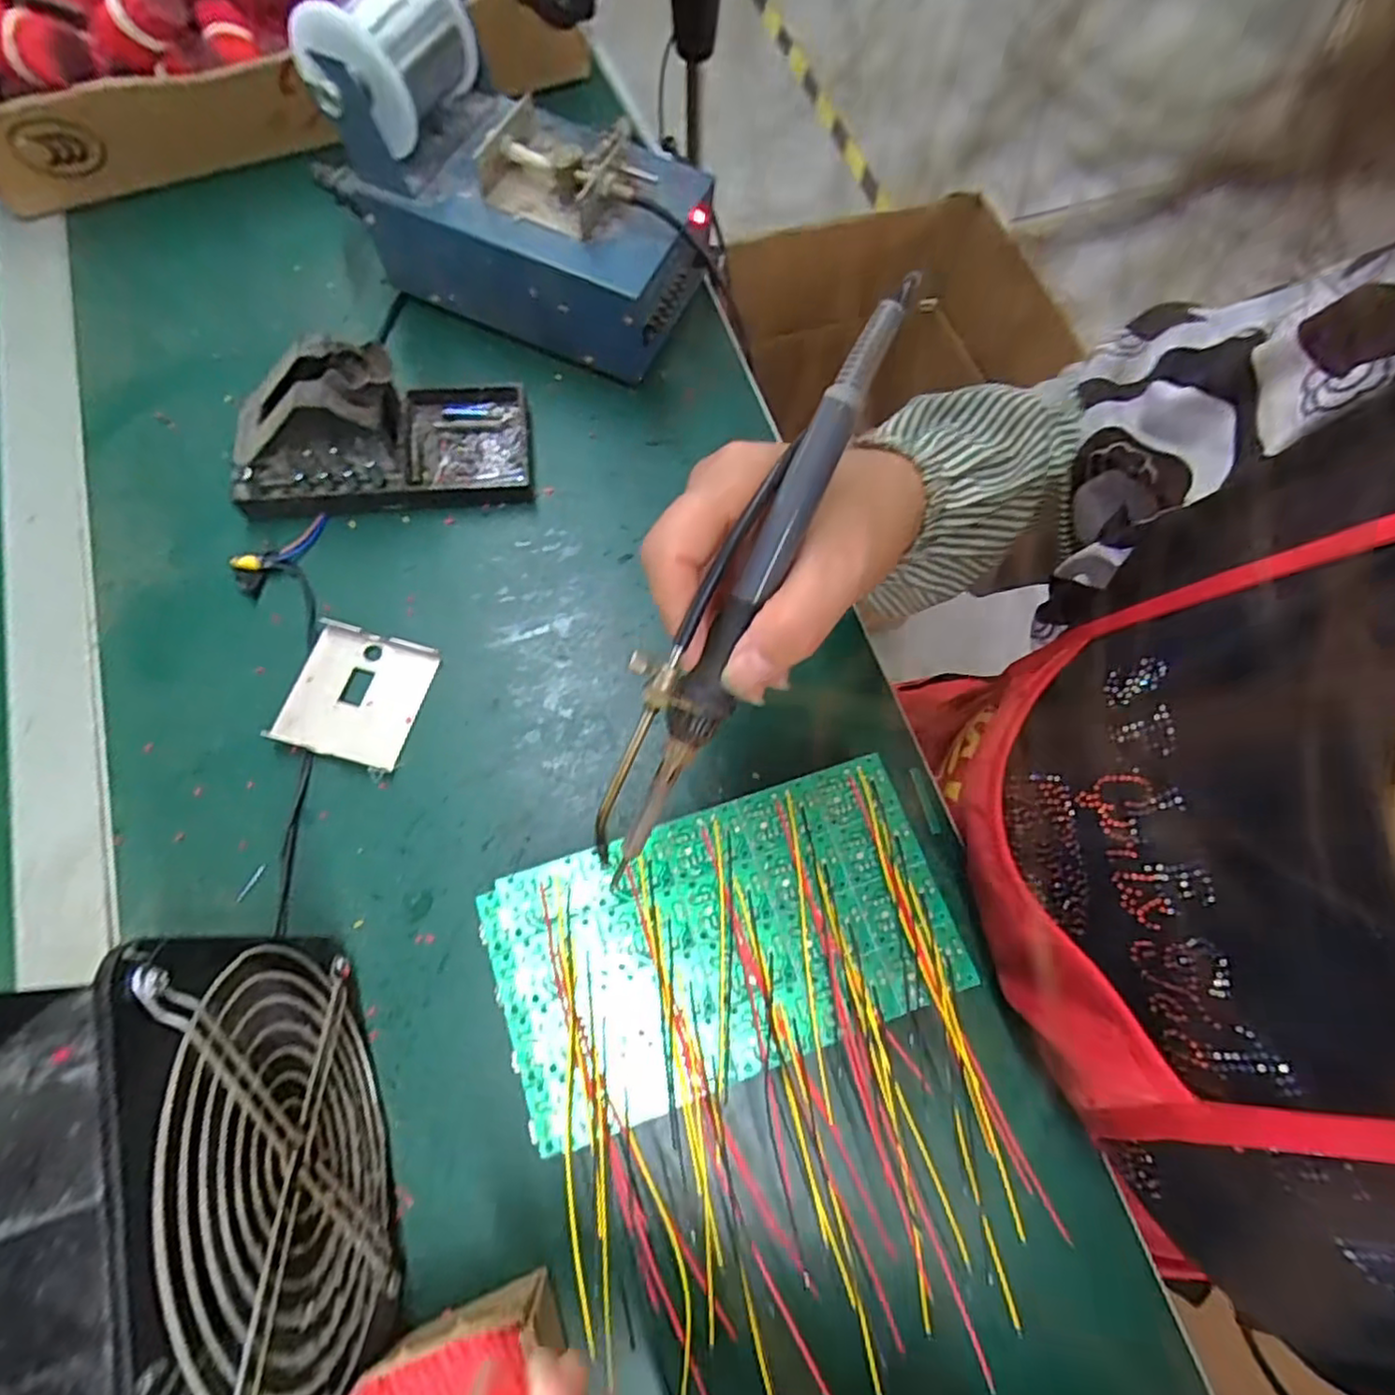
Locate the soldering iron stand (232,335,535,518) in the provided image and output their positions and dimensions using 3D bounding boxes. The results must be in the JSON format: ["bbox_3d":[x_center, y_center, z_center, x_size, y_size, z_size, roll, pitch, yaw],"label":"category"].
[{"bbox_3d":[-0.180,-0.154,0.377,0.157,0.071,0.077,-7,71,-6],"label":"soldering iron stand"}]

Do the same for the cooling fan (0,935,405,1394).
[{"bbox_3d":[-0.157,0.161,0.227,0.055,0.154,0.144,-16,73,-9],"label":"cooling fan"}]

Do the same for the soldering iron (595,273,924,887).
[{"bbox_3d":[0.011,-0.035,0.222,0.031,0.016,0.207,28,103,8],"label":"soldering iron"}]

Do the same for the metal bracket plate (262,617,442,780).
[{"bbox_3d":[-0.179,-0.002,0.356,0.064,0.012,0.069,15,71,2],"label":"metal bracket plate"}]

